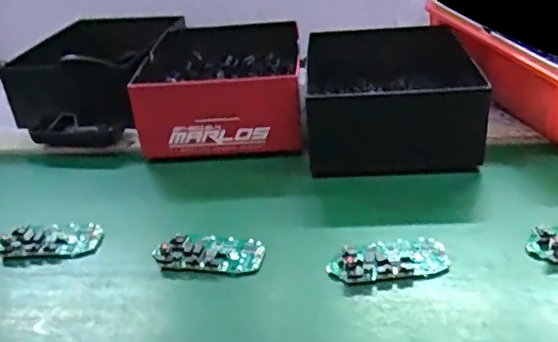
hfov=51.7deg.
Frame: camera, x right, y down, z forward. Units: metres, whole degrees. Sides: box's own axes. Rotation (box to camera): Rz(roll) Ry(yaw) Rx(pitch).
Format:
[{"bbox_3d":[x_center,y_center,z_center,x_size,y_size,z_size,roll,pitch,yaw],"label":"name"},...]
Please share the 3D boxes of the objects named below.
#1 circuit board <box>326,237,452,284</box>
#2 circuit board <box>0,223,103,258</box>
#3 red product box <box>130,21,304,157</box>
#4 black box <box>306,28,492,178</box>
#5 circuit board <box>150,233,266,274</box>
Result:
[{"bbox_3d":[0.092,0.074,0.484,0.099,0.012,0.045,-10,30,-8],"label":"circuit board"},{"bbox_3d":[-0.219,0.065,0.551,0.095,0.018,0.043,-7,30,-3],"label":"circuit board"},{"bbox_3d":[-0.069,-0.113,0.744,0.187,0.099,0.255,-5,30,2],"label":"red product box"},{"bbox_3d":[0.116,-0.093,0.687,0.175,0.093,0.248,-5,30,1],"label":"black box"},{"bbox_3d":[-0.060,0.072,0.514,0.092,0.015,0.045,2,31,13],"label":"circuit board"}]

